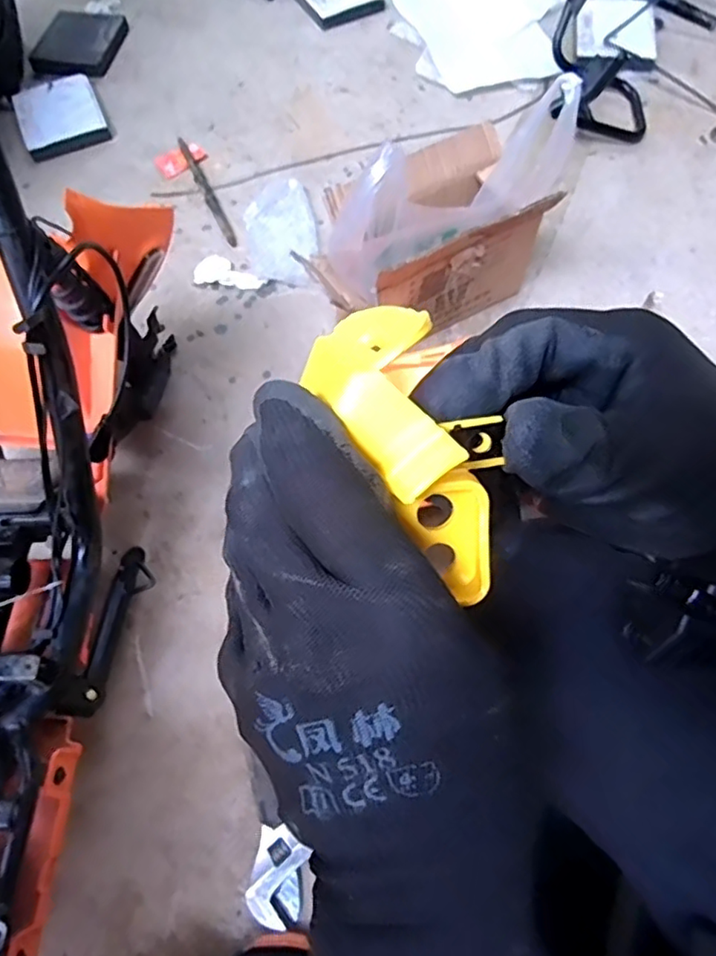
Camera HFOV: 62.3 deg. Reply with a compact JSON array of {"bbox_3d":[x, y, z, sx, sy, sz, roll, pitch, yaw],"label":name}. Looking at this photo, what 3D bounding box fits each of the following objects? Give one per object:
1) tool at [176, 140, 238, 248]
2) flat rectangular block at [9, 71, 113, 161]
[{"bbox_3d":[-0.274,-0.523,1.078,0.023,0.017,0.289,-23,66,-9],"label":"tool"},{"bbox_3d":[-0.592,-0.725,1.178,0.160,0.033,0.203,-24,66,-10],"label":"flat rectangular block"}]

